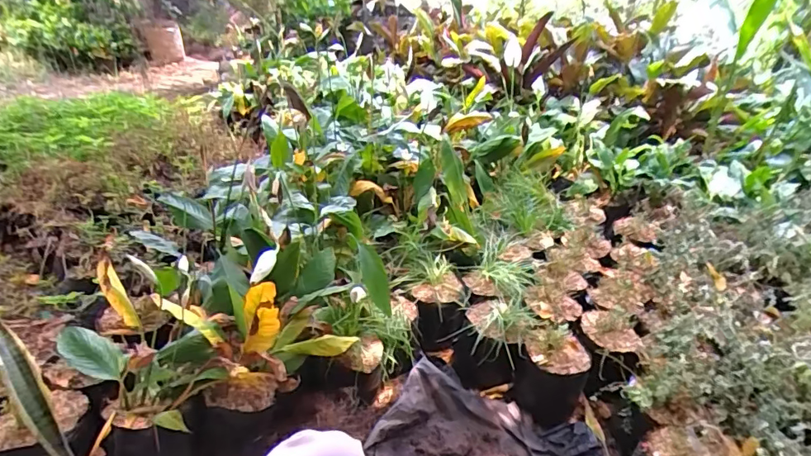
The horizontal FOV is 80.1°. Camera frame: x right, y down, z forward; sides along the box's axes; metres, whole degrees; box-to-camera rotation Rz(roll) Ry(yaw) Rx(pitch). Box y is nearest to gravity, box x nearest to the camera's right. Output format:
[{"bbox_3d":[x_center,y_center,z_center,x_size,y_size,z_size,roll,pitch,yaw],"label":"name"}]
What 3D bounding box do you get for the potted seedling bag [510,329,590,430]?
[{"bbox_3d":[0.328,0.336,1.097,0.140,0.178,0.124,21,34,22],"label":"potted seedling bag"}]

